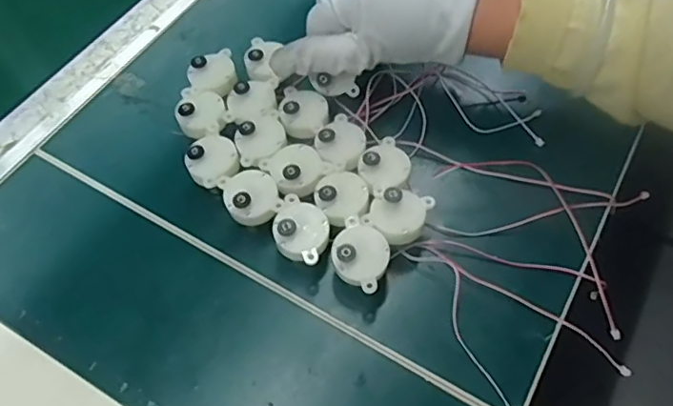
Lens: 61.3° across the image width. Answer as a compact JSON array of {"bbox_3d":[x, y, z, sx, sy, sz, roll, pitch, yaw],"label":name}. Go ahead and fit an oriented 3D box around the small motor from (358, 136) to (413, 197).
[{"bbox_3d":[0.029,-0.018,0.353,0.037,0.027,0.032,-31,64,-16],"label":"small motor"}]

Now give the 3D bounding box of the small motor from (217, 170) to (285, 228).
[{"bbox_3d":[-0.051,-0.001,0.345,0.031,0.029,0.040,-24,62,-13],"label":"small motor"}]

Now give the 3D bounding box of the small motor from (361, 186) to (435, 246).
[{"bbox_3d":[0.036,0.011,0.336,0.032,0.030,0.035,25,63,14],"label":"small motor"}]

